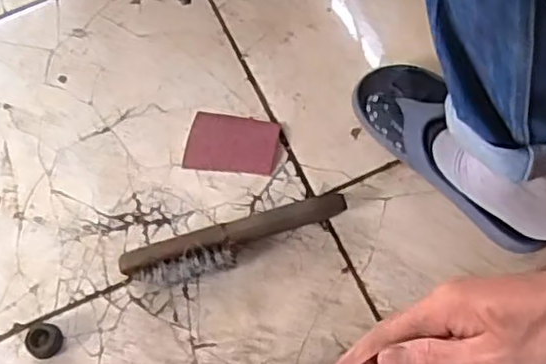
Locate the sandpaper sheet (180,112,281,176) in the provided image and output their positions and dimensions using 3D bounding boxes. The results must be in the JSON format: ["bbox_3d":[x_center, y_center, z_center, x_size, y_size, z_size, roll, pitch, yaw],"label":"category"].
[{"bbox_3d":[-0.046,-0.043,0.746,0.100,0.004,0.070,7,67,10],"label":"sandpaper sheet"}]

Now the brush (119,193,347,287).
[{"bbox_3d":[-0.037,0.063,0.683,0.232,0.036,0.045,-17,67,-4],"label":"brush"}]

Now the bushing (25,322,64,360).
[{"bbox_3d":[-0.229,0.161,0.664,0.038,0.021,0.034,34,73,16],"label":"bushing"}]

